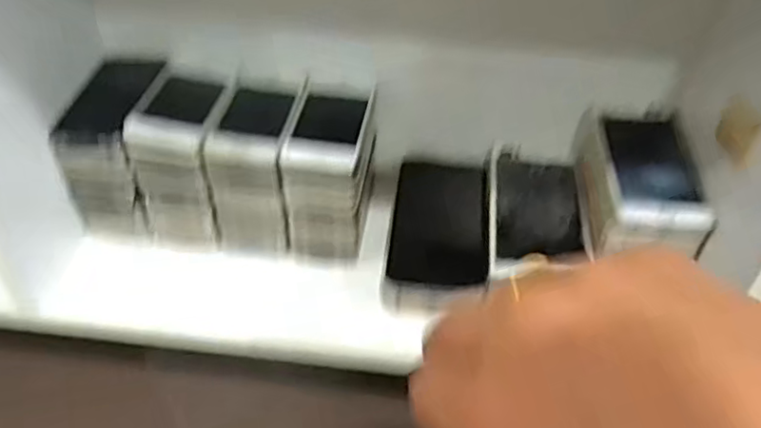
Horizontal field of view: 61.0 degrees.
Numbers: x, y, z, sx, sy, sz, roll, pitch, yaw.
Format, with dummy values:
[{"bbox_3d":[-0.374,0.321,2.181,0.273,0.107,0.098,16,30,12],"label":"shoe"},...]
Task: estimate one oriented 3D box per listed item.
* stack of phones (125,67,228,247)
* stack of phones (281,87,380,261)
[{"bbox_3d":[-0.159,-0.048,0.540,0.063,0.115,0.099,2,45,-1],"label":"stack of phones"},{"bbox_3d":[-0.040,-0.036,0.536,0.067,0.103,0.108,3,45,0],"label":"stack of phones"}]

